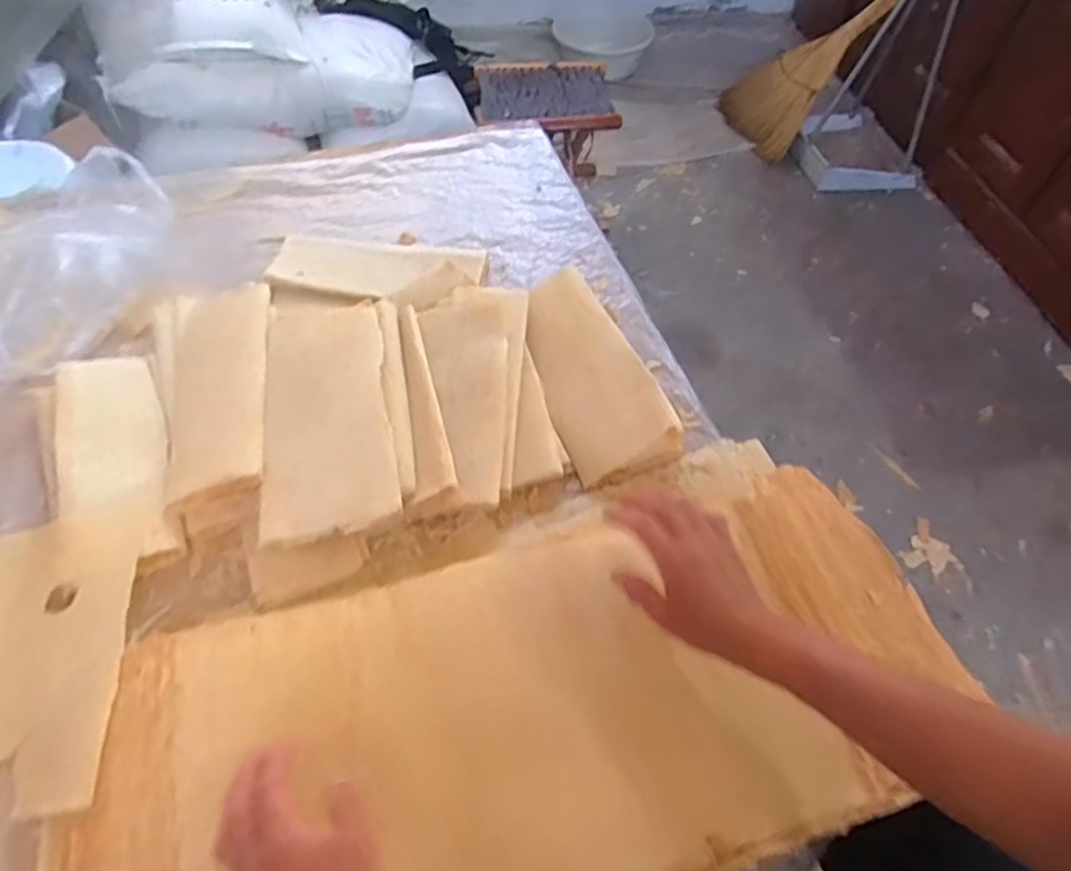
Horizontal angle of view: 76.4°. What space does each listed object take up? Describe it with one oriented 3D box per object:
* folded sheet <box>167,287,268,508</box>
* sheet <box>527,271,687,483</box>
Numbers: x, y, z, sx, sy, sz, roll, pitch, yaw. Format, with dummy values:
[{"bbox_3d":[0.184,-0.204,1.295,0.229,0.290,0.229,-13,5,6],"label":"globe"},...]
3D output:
[{"bbox_3d":[-0.352,-0.070,0.759,0.123,0.017,0.311,-25,52,6],"label":"folded sheet"},{"bbox_3d":[0.059,-0.073,0.770,0.118,0.015,0.265,-28,65,6],"label":"sheet"}]

